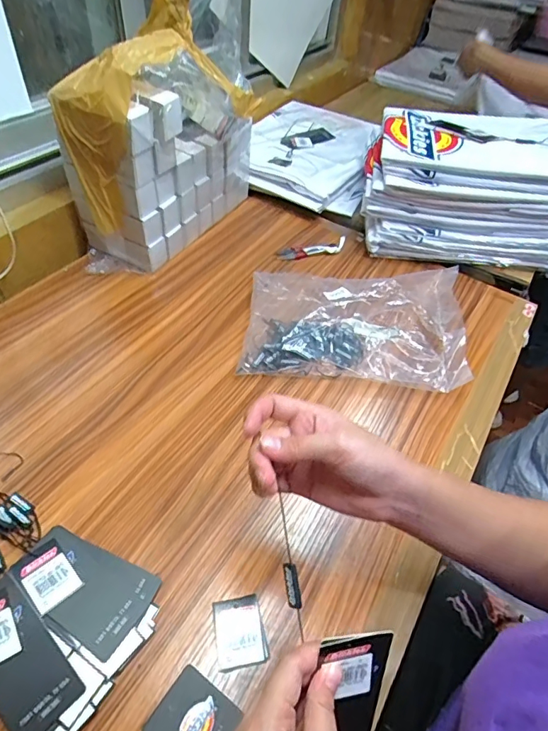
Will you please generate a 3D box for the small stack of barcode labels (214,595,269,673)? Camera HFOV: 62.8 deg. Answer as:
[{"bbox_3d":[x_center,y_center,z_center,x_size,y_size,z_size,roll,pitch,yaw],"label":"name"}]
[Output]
[{"bbox_3d":[-0.028,0.217,0.367,0.039,0.004,0.051,-8,50,-12],"label":"small stack of barcode labels"}]

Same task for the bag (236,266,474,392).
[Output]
[{"bbox_3d":[0.102,-0.059,0.581,0.264,0.065,0.173,6,48,-1],"label":"bag"}]

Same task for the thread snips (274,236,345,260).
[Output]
[{"bbox_3d":[0.066,-0.190,0.727,0.126,0.010,0.036,-14,52,-17],"label":"thread snips"}]

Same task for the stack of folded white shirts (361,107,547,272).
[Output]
[{"bbox_3d":[0.338,-0.297,0.753,0.353,0.156,0.268,11,49,4],"label":"stack of folded white shirts"}]

